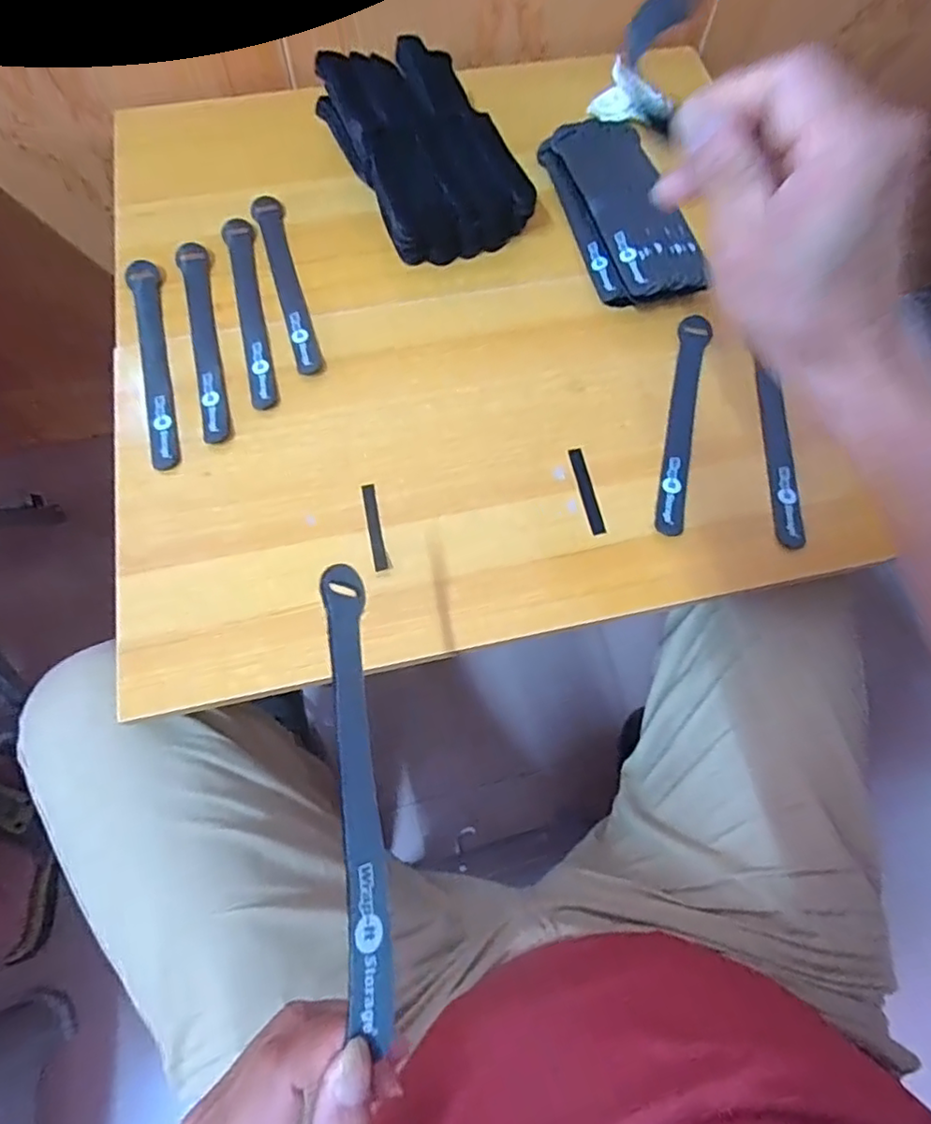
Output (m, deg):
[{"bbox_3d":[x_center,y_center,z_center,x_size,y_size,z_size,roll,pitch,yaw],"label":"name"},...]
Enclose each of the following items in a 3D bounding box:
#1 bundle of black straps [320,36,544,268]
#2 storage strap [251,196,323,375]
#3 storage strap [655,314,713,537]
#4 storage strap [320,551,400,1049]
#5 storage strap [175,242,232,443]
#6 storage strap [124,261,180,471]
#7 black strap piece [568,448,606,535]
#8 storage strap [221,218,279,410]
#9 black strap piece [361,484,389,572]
[{"bbox_3d":[-0.033,-0.347,0.518,0.111,0.069,0.202,-23,70,-10],"label":"bundle of black straps"},{"bbox_3d":[-0.148,-0.235,0.507,0.025,0.007,0.191,-17,69,-8],"label":"storage strap"},{"bbox_3d":[0.164,-0.108,0.458,0.026,0.011,0.191,14,68,4],"label":"storage strap"},{"bbox_3d":[-0.046,0.092,0.260,0.005,0.025,0.191,-27,60,34],"label":"storage strap"},{"bbox_3d":[-0.209,-0.180,0.485,0.023,0.004,0.198,-15,69,-7],"label":"storage strap"},{"bbox_3d":[-0.244,-0.160,0.477,0.024,0.004,0.203,-16,69,-8],"label":"storage strap"},{"bbox_3d":[0.088,-0.053,0.440,0.010,0.004,0.070,-10,69,-5],"label":"black strap piece"},{"bbox_3d":[-0.176,-0.209,0.497,0.024,0.004,0.198,-14,69,-7],"label":"storage strap"},{"bbox_3d":[-0.064,-0.025,0.427,0.009,0.004,0.066,-11,69,-5],"label":"black strap piece"}]

